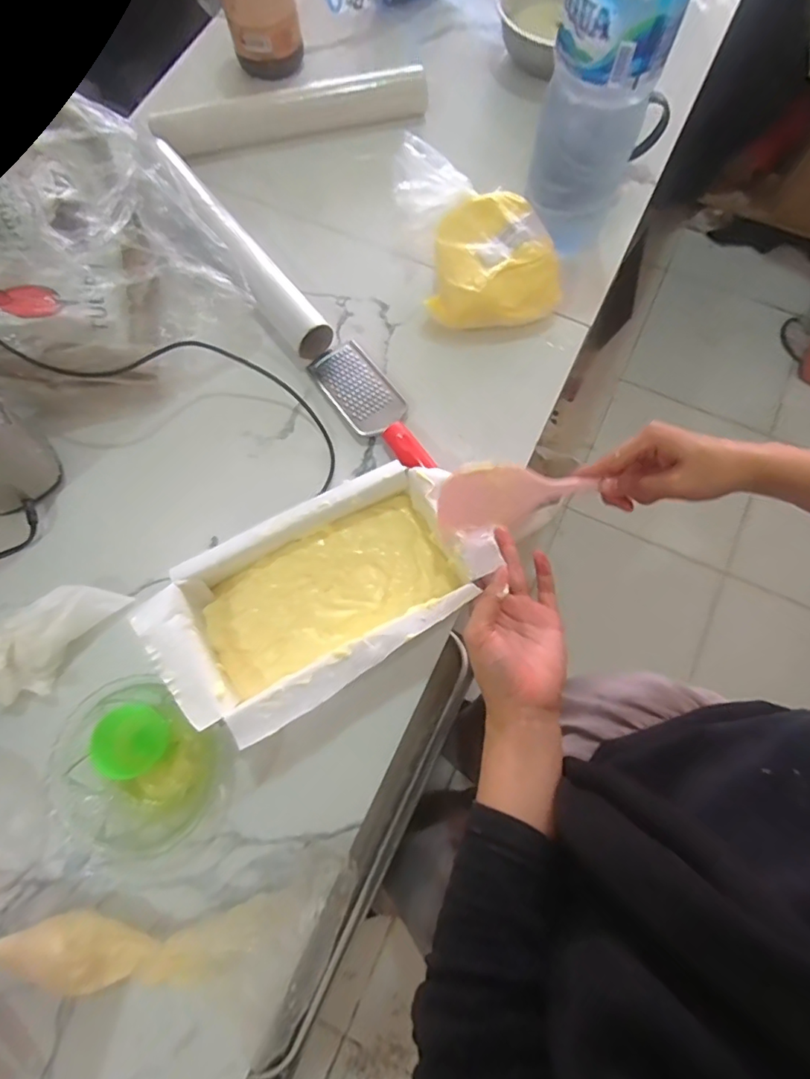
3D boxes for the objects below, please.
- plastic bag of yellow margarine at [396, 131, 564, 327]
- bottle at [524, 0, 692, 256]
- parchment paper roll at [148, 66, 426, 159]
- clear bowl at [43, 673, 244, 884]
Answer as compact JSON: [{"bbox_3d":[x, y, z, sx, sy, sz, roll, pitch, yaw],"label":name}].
[{"bbox_3d":[0.074,-0.297,0.531,0.132,0.085,0.165,-15,73,-3],"label":"plastic bag of yellow margarine"},{"bbox_3d":[0.163,-0.388,0.434,0.083,0.299,0.096,16,74,7],"label":"bottle"},{"bbox_3d":[-0.128,-0.491,0.629,0.300,0.048,0.040,-17,73,-4],"label":"parchment paper roll"},{"bbox_3d":[-0.198,0.181,0.415,0.125,0.047,0.142,-11,73,-2],"label":"clear bowl"}]

